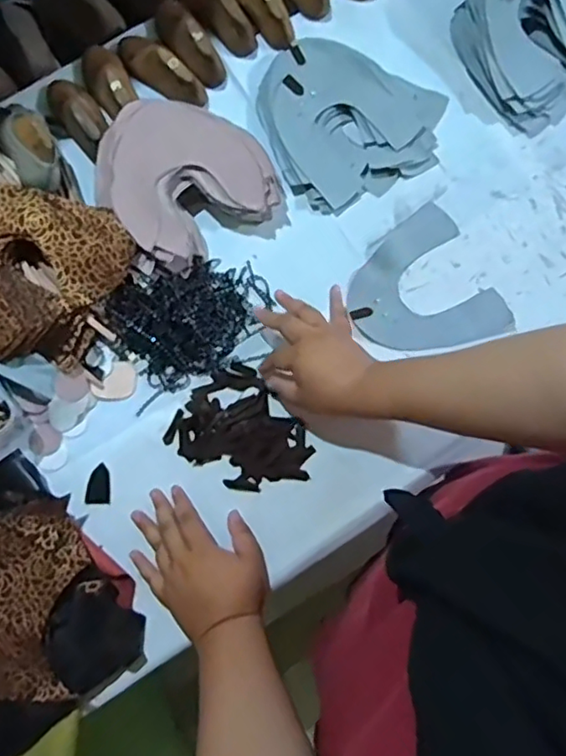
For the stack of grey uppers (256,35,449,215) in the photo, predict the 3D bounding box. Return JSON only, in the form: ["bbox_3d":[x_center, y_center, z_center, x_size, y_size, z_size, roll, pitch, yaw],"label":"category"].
[{"bbox_3d":[0.083,-0.321,0.727,0.208,0.023,0.205,-26,77,-3],"label":"stack of grey uppers"}]

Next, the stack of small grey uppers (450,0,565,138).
[{"bbox_3d":[0.297,-0.421,0.718,0.193,0.078,0.185,42,82,11],"label":"stack of small grey uppers"}]

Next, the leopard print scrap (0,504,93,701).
[{"bbox_3d":[-0.270,0.221,0.601,0.143,0.036,0.183,2,77,3],"label":"leopard print scrap"}]

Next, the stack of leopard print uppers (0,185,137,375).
[{"bbox_3d":[-0.271,-0.114,0.658,0.173,0.077,0.185,29,80,9],"label":"stack of leopard print uppers"}]

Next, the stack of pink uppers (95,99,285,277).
[{"bbox_3d":[-0.114,-0.235,0.691,0.184,0.054,0.188,-36,78,-6],"label":"stack of pink uppers"}]

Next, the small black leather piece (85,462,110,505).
[{"bbox_3d":[-0.199,0.115,0.649,0.026,0.004,0.042,-4,68,-1],"label":"small black leather piece"}]

